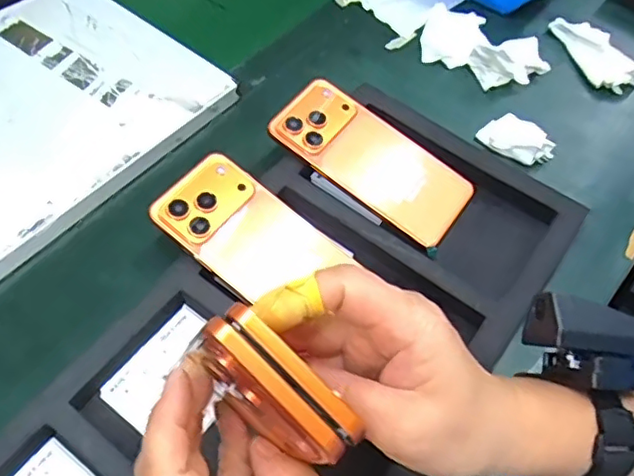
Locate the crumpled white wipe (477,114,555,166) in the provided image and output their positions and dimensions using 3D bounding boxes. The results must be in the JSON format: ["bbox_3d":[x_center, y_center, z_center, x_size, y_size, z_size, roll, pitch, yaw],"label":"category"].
[{"bbox_3d":[0.178,-0.089,0.531,0.064,0.014,0.039,20,60,9],"label":"crumpled white wipe"}]

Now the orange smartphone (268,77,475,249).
[{"bbox_3d":[0.045,-0.065,0.483,0.162,0.008,0.078,36,64,7],"label":"orange smartphone"}]

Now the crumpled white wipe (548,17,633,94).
[{"bbox_3d":[0.281,-0.188,0.598,0.055,0.019,0.099,-17,61,-13],"label":"crumpled white wipe"}]

